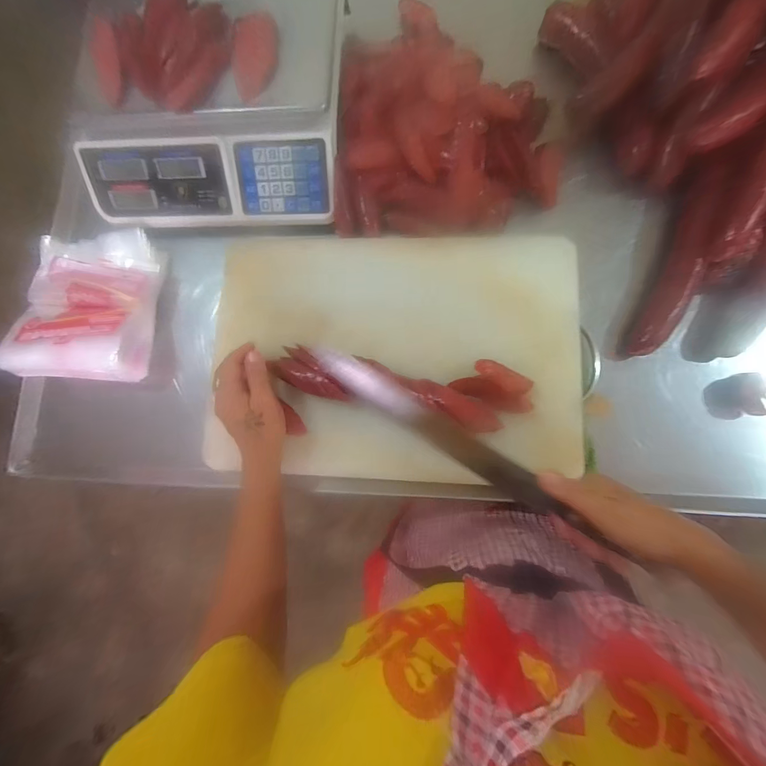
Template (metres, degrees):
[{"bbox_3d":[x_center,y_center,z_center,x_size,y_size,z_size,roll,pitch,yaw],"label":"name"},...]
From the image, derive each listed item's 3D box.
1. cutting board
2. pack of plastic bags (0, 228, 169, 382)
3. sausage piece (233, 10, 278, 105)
[{"bbox_3d":[0.007,-0.041,0.394,0.436,0.029,0.296,1,84,6],"label":"cutting board"},{"bbox_3d":[-0.392,-0.110,0.447,0.170,0.065,0.210,7,84,6],"label":"pack of plastic bags"},{"bbox_3d":[-0.149,-0.383,0.396,0.047,0.018,0.102,1,84,6],"label":"sausage piece"}]

